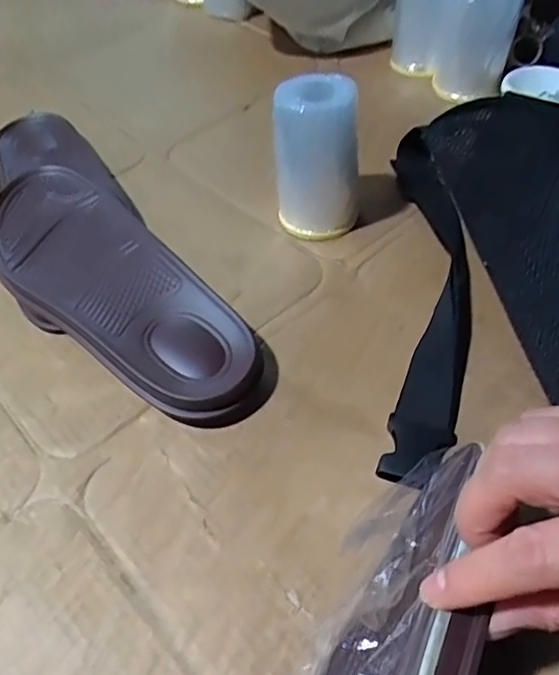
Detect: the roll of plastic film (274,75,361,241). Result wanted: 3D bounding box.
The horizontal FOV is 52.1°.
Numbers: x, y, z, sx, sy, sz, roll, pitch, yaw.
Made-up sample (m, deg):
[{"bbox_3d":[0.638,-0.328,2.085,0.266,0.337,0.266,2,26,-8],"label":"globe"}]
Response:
[{"bbox_3d":[0.029,-0.131,0.427,0.063,0.110,0.051,2,50,3],"label":"roll of plastic film"}]

